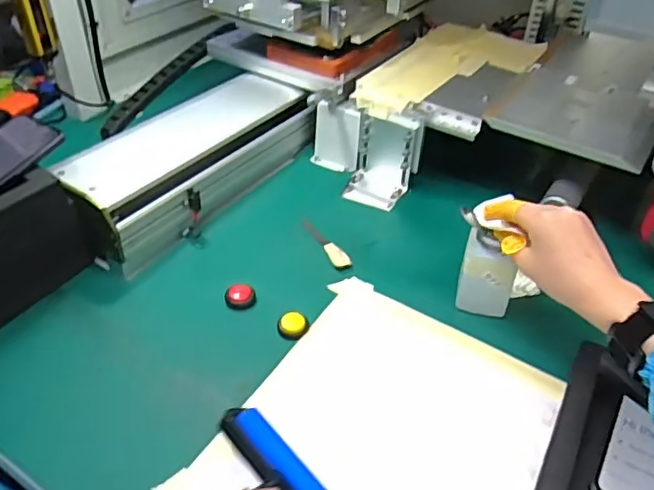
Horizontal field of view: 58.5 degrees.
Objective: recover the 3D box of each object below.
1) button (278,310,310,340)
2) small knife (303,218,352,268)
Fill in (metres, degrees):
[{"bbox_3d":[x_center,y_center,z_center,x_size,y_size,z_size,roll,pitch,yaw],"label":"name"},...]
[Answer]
[{"bbox_3d":[-0.034,0.080,0.591,0.031,0.009,0.032,-2,40,-6],"label":"button"},{"bbox_3d":[-0.001,-0.006,0.687,0.019,0.008,0.094,-17,44,-22],"label":"small knife"}]

